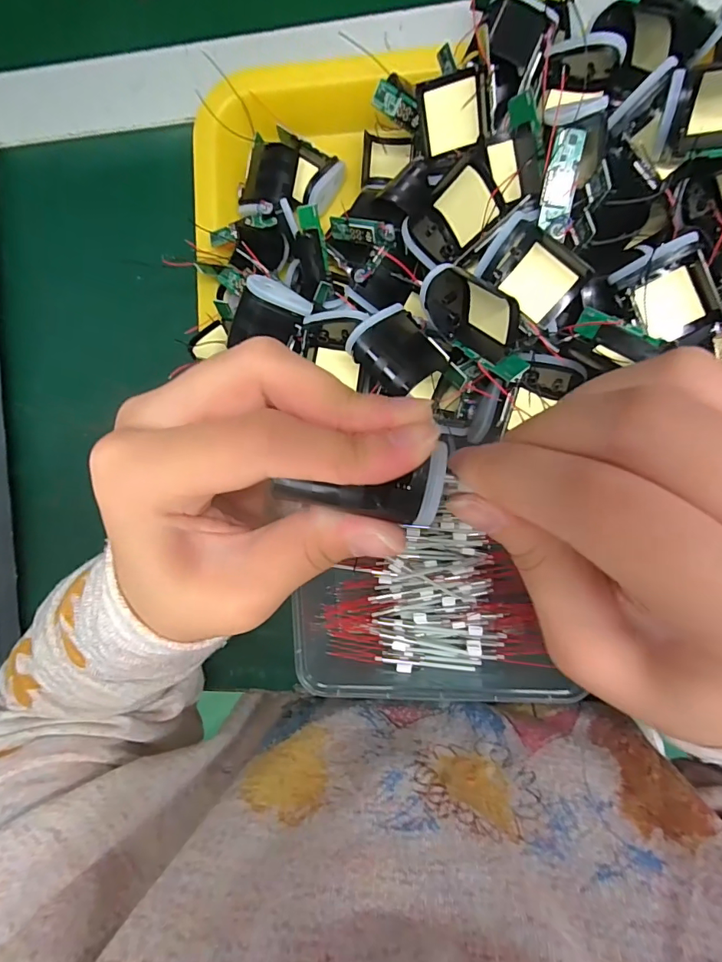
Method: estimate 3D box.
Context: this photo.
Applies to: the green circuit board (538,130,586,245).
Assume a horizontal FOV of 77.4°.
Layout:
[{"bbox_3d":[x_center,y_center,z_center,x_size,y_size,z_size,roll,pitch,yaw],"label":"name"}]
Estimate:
[{"bbox_3d":[0.089,-0.130,0.200,0.014,0.005,0.042,6,108,6],"label":"green circuit board"}]

